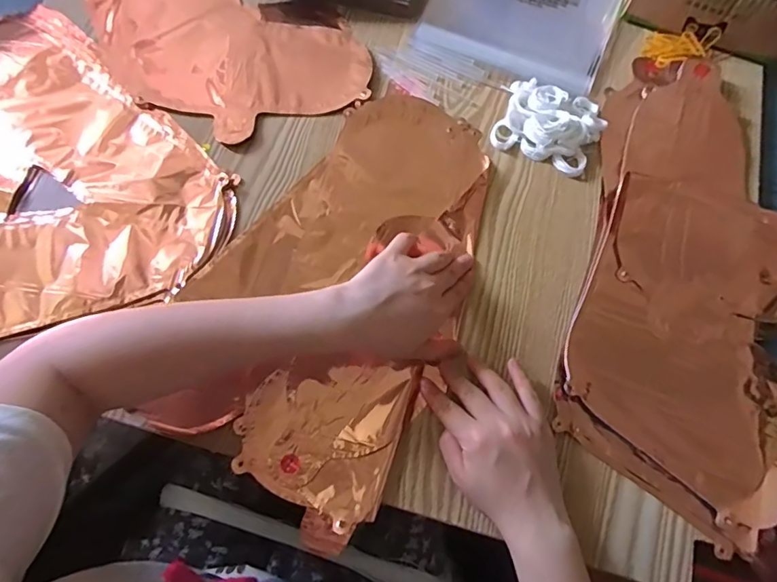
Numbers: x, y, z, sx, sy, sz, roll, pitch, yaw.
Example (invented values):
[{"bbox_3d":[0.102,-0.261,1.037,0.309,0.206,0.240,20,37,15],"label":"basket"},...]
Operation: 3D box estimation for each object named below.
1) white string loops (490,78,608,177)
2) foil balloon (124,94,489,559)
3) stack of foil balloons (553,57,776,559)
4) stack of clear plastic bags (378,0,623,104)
[{"bbox_3d":[0.165,-0.173,0.511,0.101,0.027,0.086,22,72,6],"label":"white string loops"},{"bbox_3d":[-0.051,-0.012,0.465,0.220,0.023,0.416,16,70,4],"label":"foil balloon"},{"bbox_3d":[0.293,-0.022,0.465,0.214,0.024,0.446,16,71,4],"label":"stack of foil balloons"},{"bbox_3d":[0.150,-0.320,0.577,0.208,0.021,0.299,27,72,7],"label":"stack of clear plastic bags"}]

